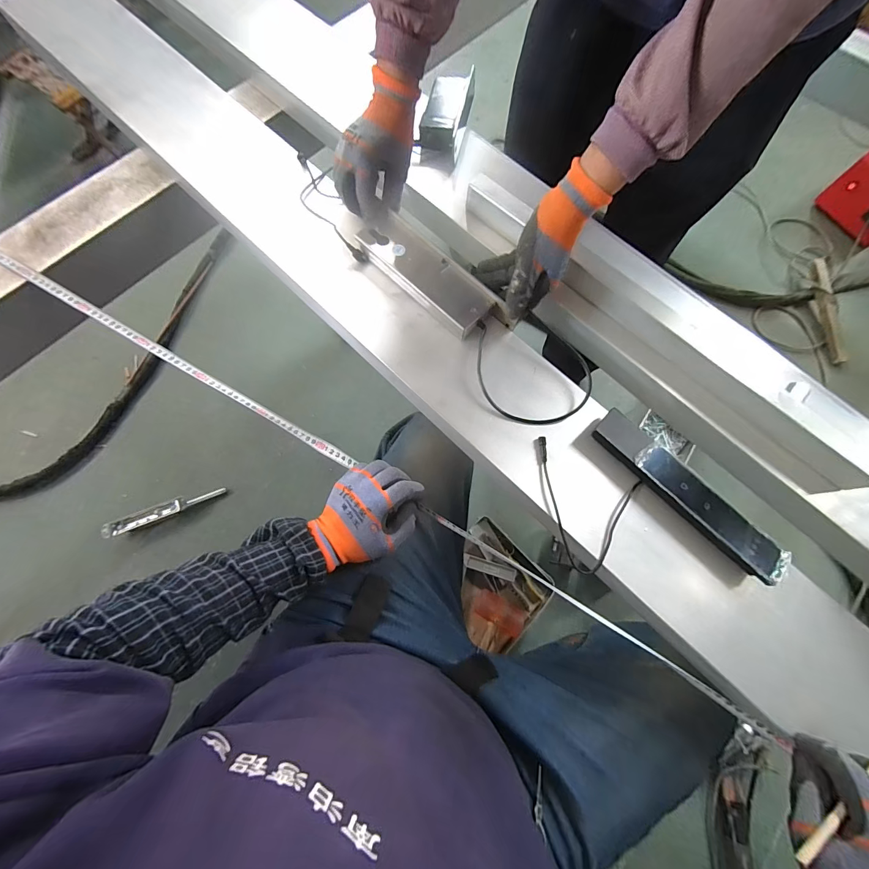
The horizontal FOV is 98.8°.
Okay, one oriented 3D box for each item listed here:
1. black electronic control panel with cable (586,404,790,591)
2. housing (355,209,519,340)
[{"bbox_3d":[0.283,0.063,0.416,0.049,0.020,0.235,-42,79,-12],"label":"black electronic control panel with cable"},{"bbox_3d":[-0.006,-0.207,0.485,0.221,0.030,0.066,44,77,10],"label":"housing"}]

